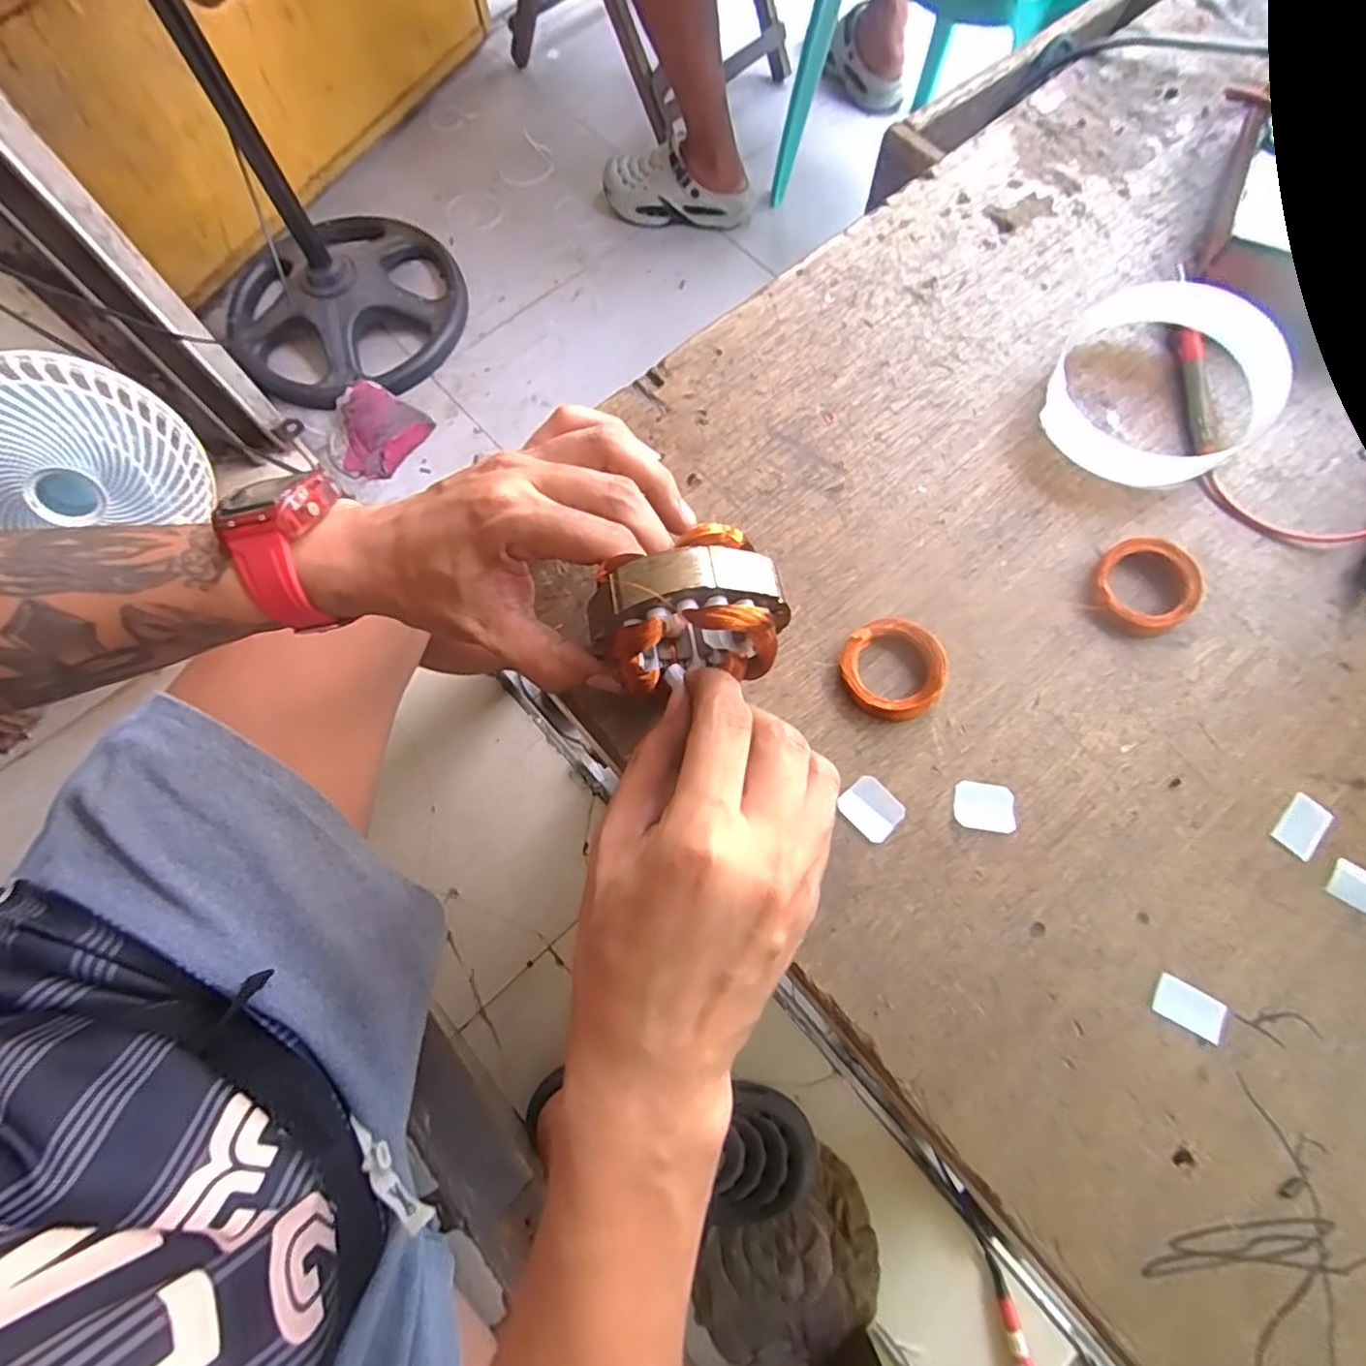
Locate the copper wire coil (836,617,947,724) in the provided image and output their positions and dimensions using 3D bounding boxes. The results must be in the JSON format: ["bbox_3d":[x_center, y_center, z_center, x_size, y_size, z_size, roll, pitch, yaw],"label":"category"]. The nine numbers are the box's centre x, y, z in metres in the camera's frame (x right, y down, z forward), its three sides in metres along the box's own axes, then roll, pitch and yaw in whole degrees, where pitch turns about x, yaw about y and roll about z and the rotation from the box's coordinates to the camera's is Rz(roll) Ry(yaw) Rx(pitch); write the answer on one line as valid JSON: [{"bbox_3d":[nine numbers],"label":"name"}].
[{"bbox_3d":[0.093,-0.006,0.289,0.041,0.016,0.045,0,73,1],"label":"copper wire coil"}]

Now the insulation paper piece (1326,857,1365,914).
[{"bbox_3d":[0.276,0.084,0.263,0.025,0.004,0.017,34,77,11],"label":"insulation paper piece"}]

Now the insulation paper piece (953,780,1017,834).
[{"bbox_3d":[0.128,0.052,0.275,0.024,0.004,0.020,8,73,4],"label":"insulation paper piece"}]

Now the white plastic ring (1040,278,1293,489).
[{"bbox_3d":[0.236,-0.148,0.319,0.094,0.029,0.106,26,75,9],"label":"white plastic ring"}]

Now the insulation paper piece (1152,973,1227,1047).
[{"bbox_3d":[0.196,0.126,0.251,0.025,0.004,0.016,30,76,10],"label":"insulation paper piece"}]

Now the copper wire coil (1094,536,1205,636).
[{"bbox_3d":[0.213,-0.045,0.298,0.041,0.014,0.043,0,73,1],"label":"copper wire coil"}]

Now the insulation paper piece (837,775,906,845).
[{"bbox_3d":[0.081,0.053,0.276,0.021,0.004,0.024,-41,76,-11],"label":"insulation paper piece"}]

